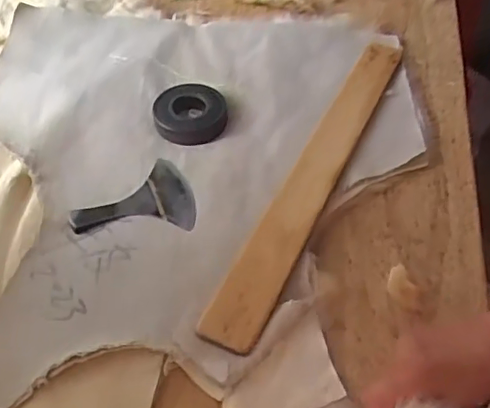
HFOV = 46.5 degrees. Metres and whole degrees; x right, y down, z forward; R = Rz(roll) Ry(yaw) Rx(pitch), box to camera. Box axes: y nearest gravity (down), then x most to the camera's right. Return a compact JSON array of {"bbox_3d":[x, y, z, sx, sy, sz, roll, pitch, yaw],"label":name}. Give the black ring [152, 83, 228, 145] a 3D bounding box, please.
[{"bbox_3d":[-0.066,-0.110,0.692,0.088,0.020,0.094,1,51,-1],"label":"black ring"}]

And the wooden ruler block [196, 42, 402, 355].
[{"bbox_3d":[0.085,-0.046,0.635,0.049,0.019,0.488,21,53,14],"label":"wooden ruler block"}]

